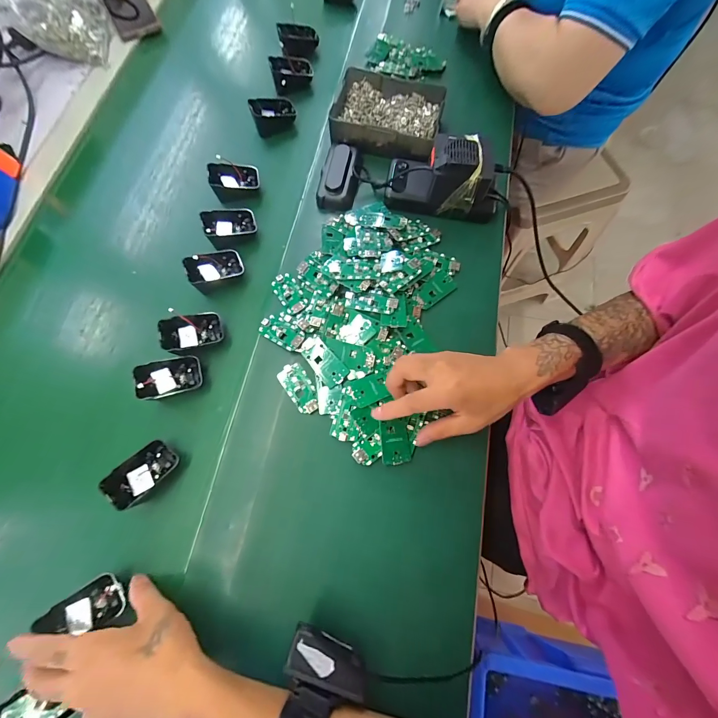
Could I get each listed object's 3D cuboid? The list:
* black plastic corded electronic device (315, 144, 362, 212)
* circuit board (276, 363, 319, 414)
[{"bbox_3d":[-0.028,-0.266,0.466,0.057,0.023,0.100,6,74,4],"label":"black plastic corded electronic device"},{"bbox_3d":[-0.070,0.035,0.390,0.032,0.008,0.063,-35,75,-7],"label":"circuit board"}]

